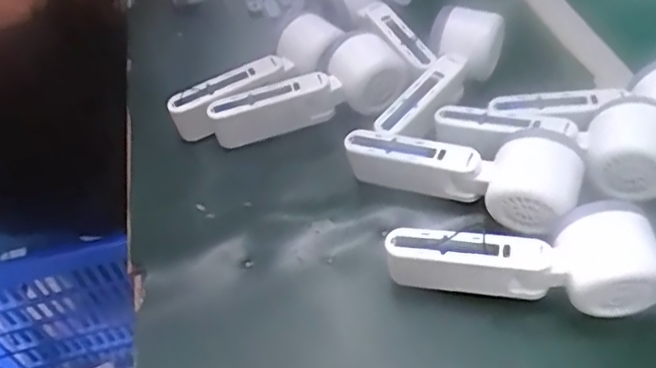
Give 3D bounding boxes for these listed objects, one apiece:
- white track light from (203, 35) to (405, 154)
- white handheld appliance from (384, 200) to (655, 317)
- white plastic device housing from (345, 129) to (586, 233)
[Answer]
[{"bbox_3d":[-0.018,-0.076,0.517,0.166,0.048,0.051,-22,49,-3],"label":"white track light"},{"bbox_3d":[0.124,0.049,0.395,0.170,0.054,0.053,-2,45,15],"label":"white handheld appliance"},{"bbox_3d":[0.095,-0.011,0.446,0.166,0.052,0.061,10,45,24],"label":"white plastic device housing"}]

